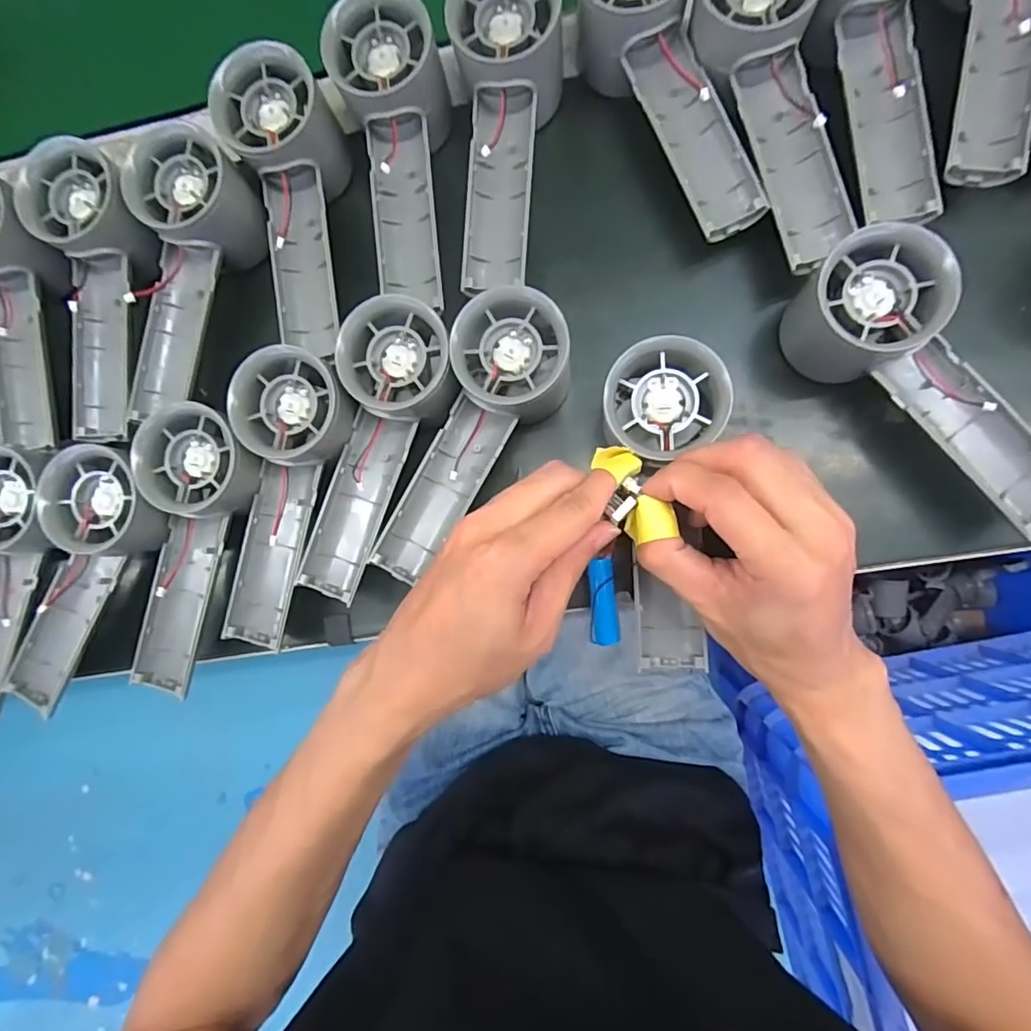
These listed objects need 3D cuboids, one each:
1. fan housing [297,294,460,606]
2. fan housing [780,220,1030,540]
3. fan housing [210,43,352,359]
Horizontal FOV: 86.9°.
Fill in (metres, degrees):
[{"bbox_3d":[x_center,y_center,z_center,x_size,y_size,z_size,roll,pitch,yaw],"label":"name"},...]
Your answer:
[{"bbox_3d":[-0.072,-0.031,0.282,0.055,0.030,0.157,15,90,8],"label":"fan housing"},{"bbox_3d":[0.201,-0.063,0.256,0.156,0.058,0.053,43,93,7],"label":"fan housing"},{"bbox_3d":[-0.123,-0.168,0.309,0.051,0.047,0.146,-3,101,7],"label":"fan housing"}]

